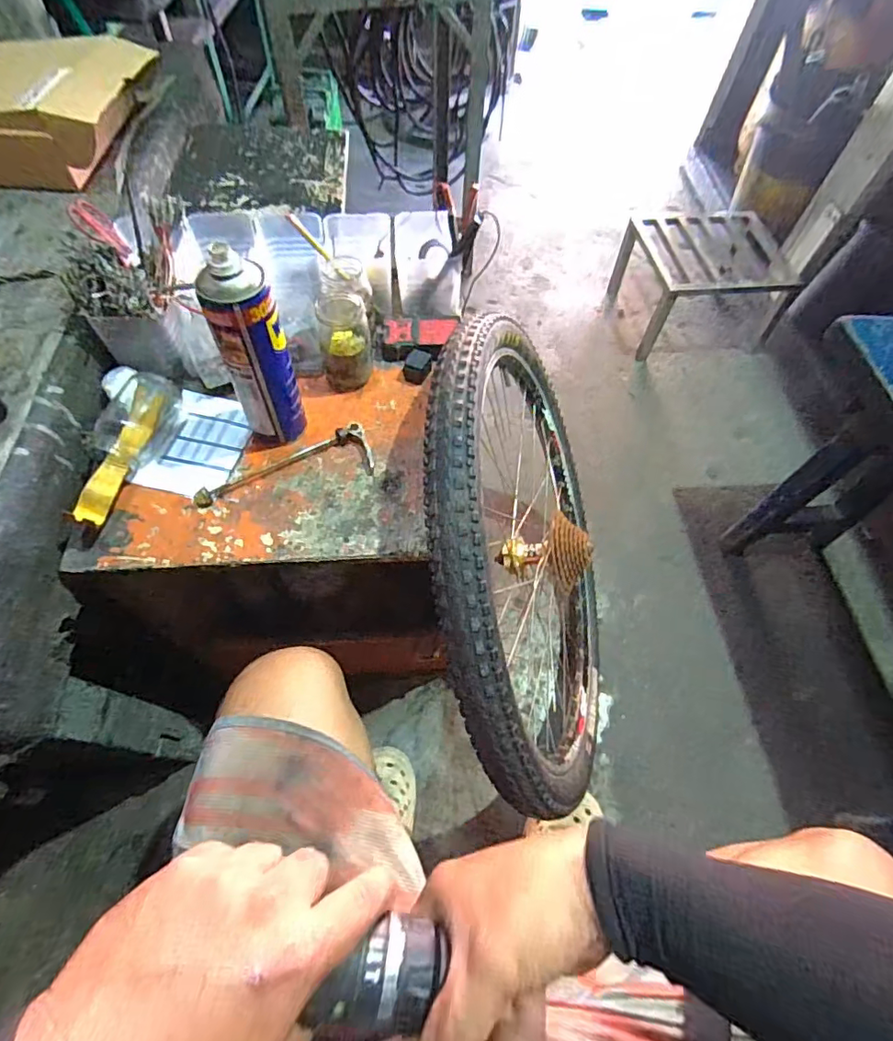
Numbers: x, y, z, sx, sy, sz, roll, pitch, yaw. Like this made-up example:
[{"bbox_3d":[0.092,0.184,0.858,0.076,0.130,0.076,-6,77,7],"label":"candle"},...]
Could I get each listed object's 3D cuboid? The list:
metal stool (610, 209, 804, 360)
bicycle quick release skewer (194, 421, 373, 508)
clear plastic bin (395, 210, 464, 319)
[{"bbox_3d":[0.656,-0.623,1.372,0.375,0.198,0.314,-8,61,-7],"label":"metal stool"},{"bbox_3d":[-0.181,-0.057,0.596,0.196,0.015,0.063,-19,63,-12],"label":"bicycle quick release skewer"},{"bbox_3d":[-0.026,-0.346,0.717,0.090,0.078,0.120,-7,61,-6],"label":"clear plastic bin"}]

